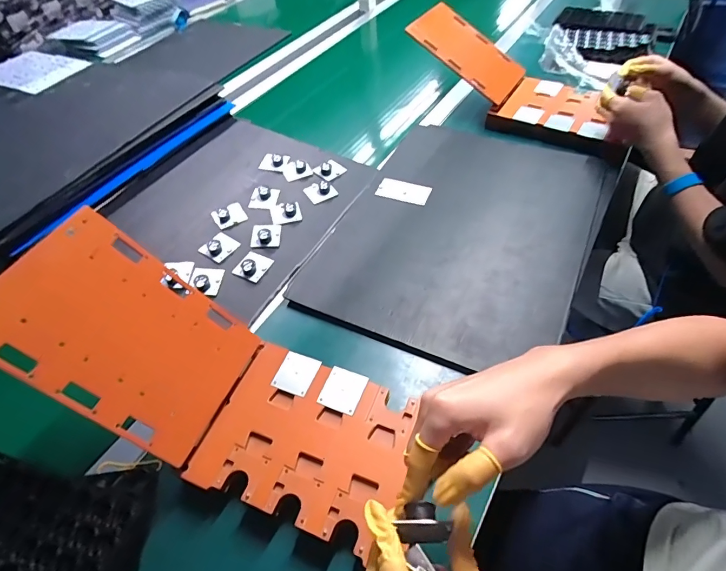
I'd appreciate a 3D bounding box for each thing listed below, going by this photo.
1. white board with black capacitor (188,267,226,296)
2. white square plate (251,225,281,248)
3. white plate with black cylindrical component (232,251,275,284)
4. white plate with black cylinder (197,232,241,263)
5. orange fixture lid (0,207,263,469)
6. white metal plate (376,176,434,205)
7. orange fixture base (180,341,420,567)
[{"bbox_3d":[-0.235,-0.010,0.626,0.045,0.021,0.050,3,54,8],"label":"white board with black capacitor"},{"bbox_3d":[-0.160,-0.086,0.681,0.046,0.016,0.050,-6,53,1],"label":"white square plate"},{"bbox_3d":[-0.167,-0.031,0.642,0.042,0.017,0.050,18,57,18],"label":"white plate with black cylindrical component"},{"bbox_3d":[-0.228,-0.063,0.666,0.041,0.021,0.050,27,61,23],"label":"white plate with black cylinder"},{"bbox_3d":[-0.236,0.053,0.432,0.007,0.235,0.162,-19,35,48],"label":"orange fixture lid"},{"bbox_3d":[0.071,-0.168,0.741,0.094,0.007,0.044,18,70,22],"label":"white metal plate"},{"bbox_3d":[-0.054,0.173,0.465,0.219,0.036,0.167,17,57,17],"label":"orange fixture base"}]

